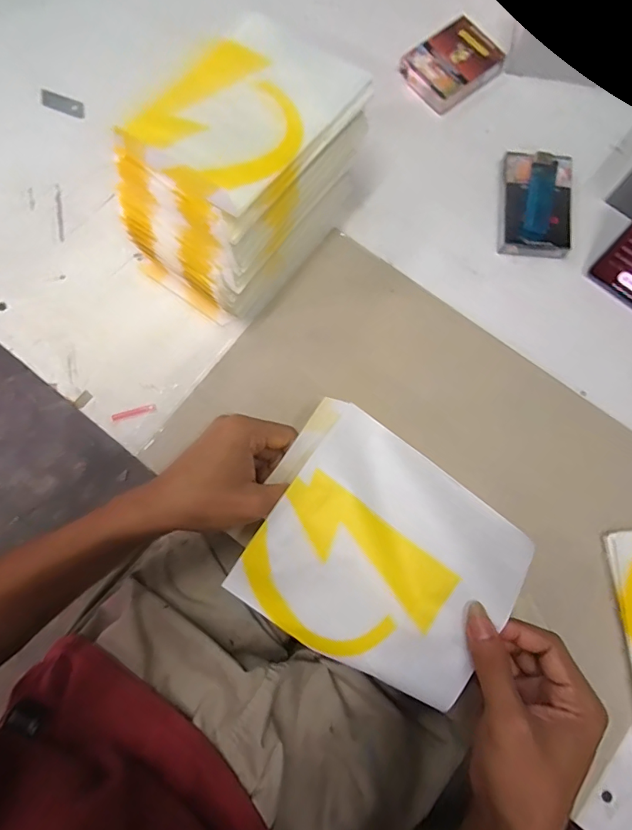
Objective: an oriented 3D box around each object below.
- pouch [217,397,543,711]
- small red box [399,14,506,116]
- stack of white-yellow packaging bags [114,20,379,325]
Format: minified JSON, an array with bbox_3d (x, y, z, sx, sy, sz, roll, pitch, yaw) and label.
[{"bbox_3d":[0.042,0.100,0.335,0.181,0.028,0.157,33,82,6],"label":"pouch"},{"bbox_3d":[0.136,-0.350,0.470,0.088,0.019,0.067,-39,82,-6],"label":"small red box"},{"bbox_3d":[-0.059,-0.199,0.400,0.121,0.131,0.191,36,73,8],"label":"stack of white-yellow packaging bags"}]

